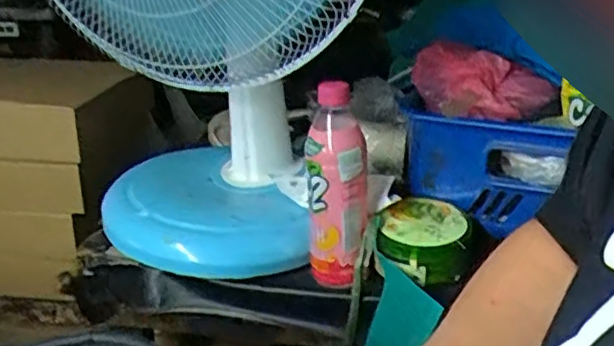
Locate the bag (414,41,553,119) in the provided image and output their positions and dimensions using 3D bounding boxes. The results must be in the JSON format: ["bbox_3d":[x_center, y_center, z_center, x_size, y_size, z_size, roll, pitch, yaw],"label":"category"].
[{"bbox_3d":[0.201,-0.106,0.756,0.150,0.060,0.114,3,22,8],"label":"bag"}]

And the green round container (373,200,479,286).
[{"bbox_3d":[0.126,0.074,0.689,0.098,0.060,0.090,0,22,0],"label":"green round container"}]

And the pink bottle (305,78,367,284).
[{"bbox_3d":[0.031,0.012,0.665,0.057,0.197,0.049,2,22,5],"label":"pink bottle"}]

